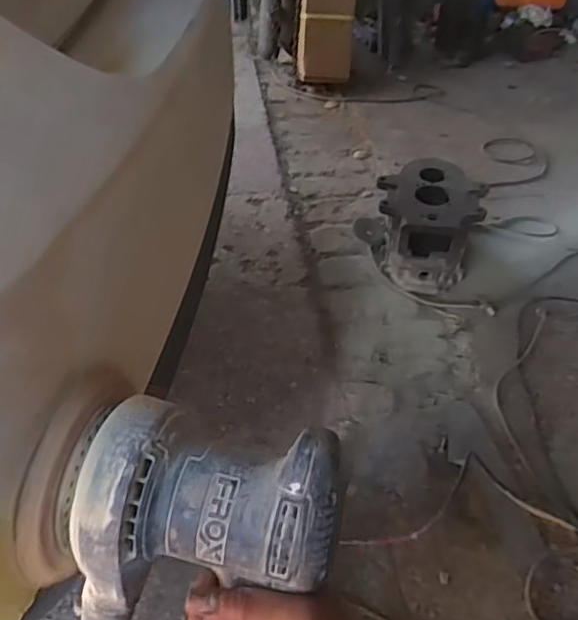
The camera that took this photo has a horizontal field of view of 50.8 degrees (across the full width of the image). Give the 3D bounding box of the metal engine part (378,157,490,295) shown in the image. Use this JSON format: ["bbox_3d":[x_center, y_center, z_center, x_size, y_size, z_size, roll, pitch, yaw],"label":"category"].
[{"bbox_3d":[0.316,-0.196,1.407,0.230,0.184,0.282,12,46,12],"label":"metal engine part"}]

